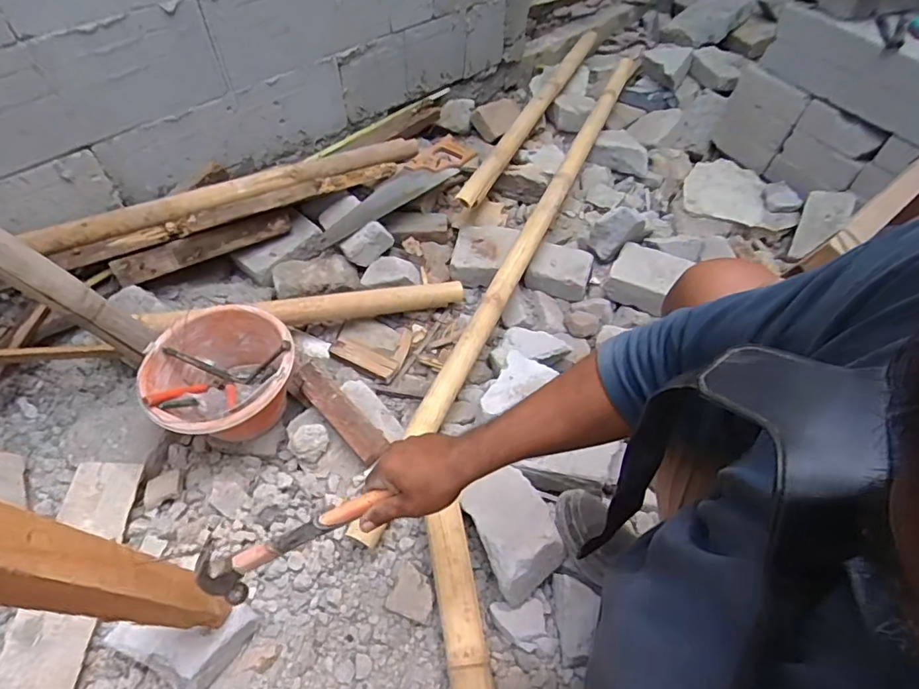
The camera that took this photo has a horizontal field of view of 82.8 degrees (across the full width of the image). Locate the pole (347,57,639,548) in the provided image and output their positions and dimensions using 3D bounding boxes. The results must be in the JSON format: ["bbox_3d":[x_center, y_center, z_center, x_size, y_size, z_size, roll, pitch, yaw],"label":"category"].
[{"bbox_3d":[0.191,-0.286,1.226,0.059,0.047,1.439,21,56,14],"label":"pole"}]

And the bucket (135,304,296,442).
[{"bbox_3d":[-0.420,0.076,0.959,0.238,0.164,0.242,1,54,-1],"label":"bucket"}]

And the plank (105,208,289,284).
[{"bbox_3d":[-0.561,-0.223,1.173,0.380,0.061,0.020,-29,27,-28],"label":"plank"}]

